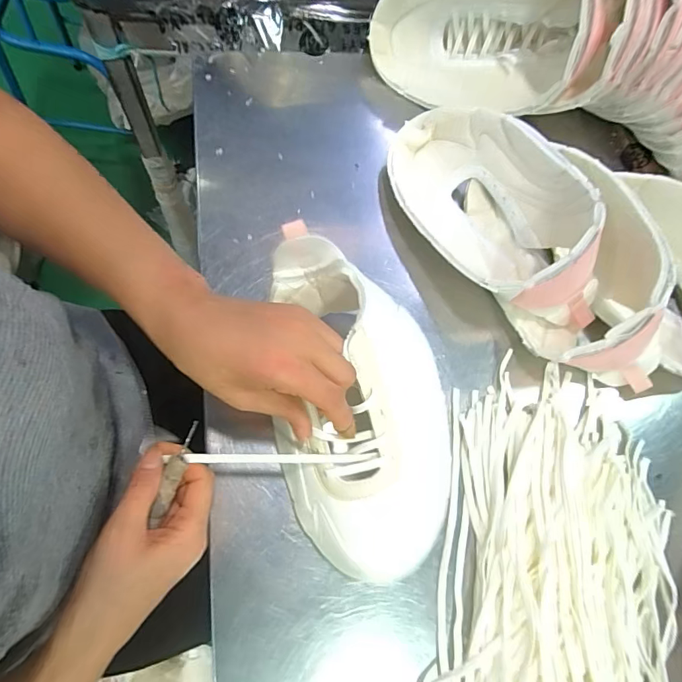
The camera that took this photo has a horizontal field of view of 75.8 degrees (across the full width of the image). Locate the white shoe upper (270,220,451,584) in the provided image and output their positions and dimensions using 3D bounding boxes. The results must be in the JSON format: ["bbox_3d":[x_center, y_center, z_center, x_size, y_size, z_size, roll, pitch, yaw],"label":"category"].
[{"bbox_3d":[0.015,0.044,0.332,0.130,0.064,0.253,-9,86,-4],"label":"white shoe upper"}]

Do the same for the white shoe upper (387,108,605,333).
[{"bbox_3d":[0.142,-0.128,0.415,0.135,0.078,0.253,-23,68,-10],"label":"white shoe upper"}]

